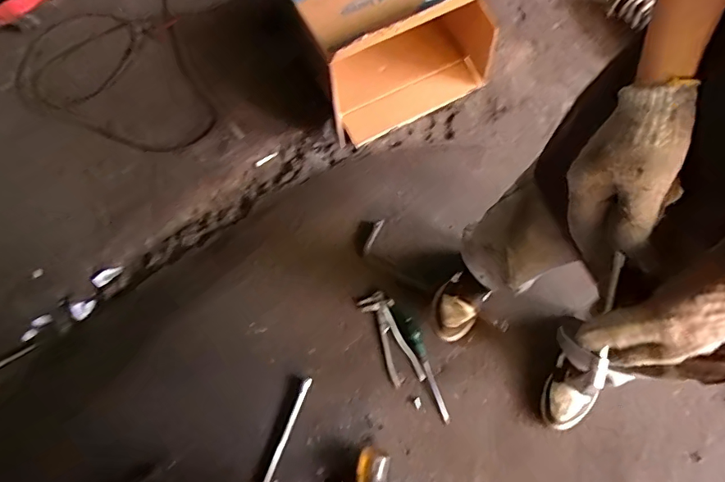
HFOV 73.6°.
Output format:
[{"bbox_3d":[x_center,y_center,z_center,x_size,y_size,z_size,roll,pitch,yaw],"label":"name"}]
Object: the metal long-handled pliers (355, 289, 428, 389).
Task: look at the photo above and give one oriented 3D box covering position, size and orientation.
[{"bbox_3d":[0.072,0.243,1.216,0.081,0.015,0.240,-24,69,-4],"label":"metal long-handled pliers"}]

